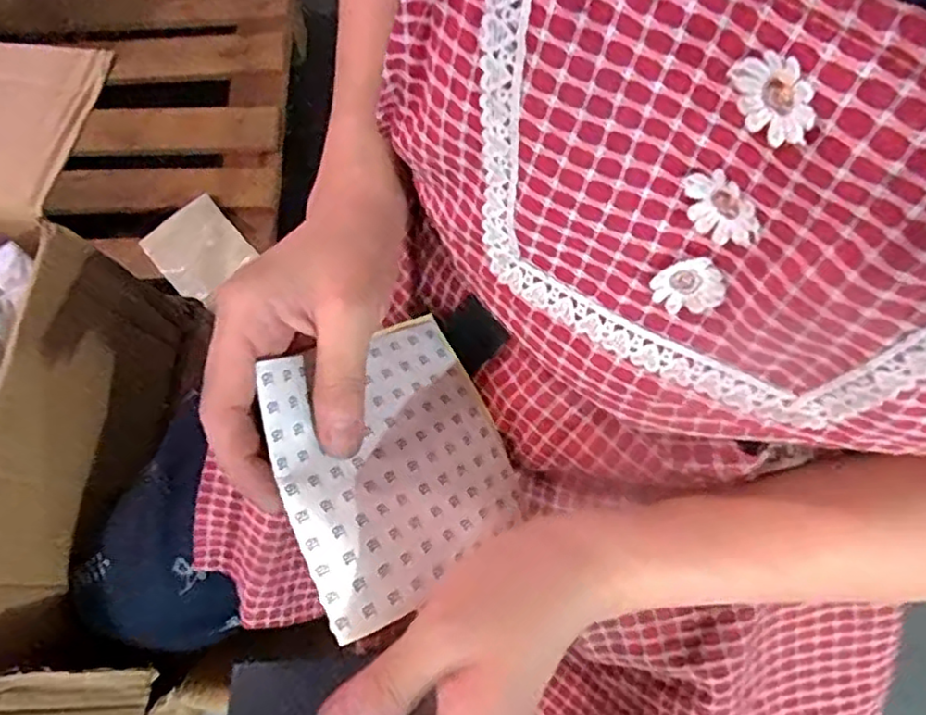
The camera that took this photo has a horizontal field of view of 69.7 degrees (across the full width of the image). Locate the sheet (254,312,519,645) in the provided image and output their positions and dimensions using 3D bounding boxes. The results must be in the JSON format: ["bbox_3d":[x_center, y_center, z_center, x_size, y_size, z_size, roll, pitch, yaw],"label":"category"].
[{"bbox_3d":[-0.029,0.045,0.315,0.120,0.023,0.118,-23,79,-41],"label":"sheet"}]

